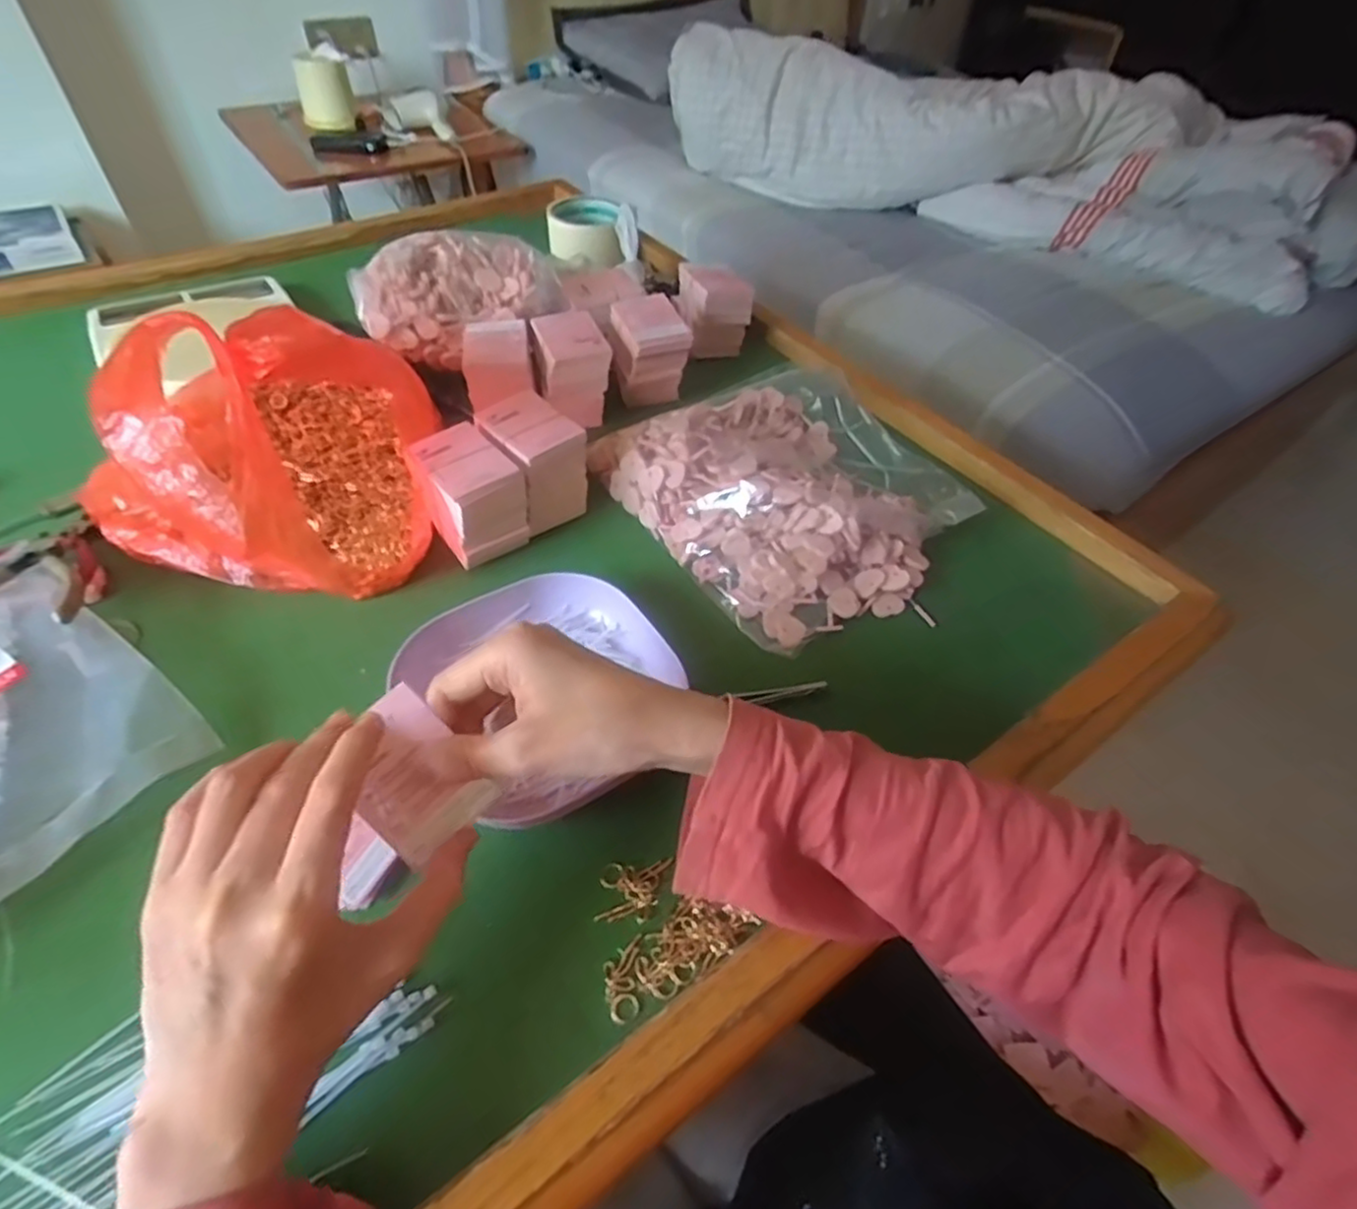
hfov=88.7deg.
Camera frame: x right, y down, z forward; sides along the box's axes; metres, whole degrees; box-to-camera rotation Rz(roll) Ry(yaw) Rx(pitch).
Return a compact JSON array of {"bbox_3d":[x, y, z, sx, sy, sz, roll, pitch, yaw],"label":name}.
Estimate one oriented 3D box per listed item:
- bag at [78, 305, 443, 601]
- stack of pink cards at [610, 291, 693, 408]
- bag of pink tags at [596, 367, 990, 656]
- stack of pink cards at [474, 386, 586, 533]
[{"bbox_3d":[-0.269,-0.126,0.443,0.211,0.162,0.176,12,49,5],"label":"bag"},{"bbox_3d":[-0.027,-0.218,0.596,0.056,0.070,0.066,-9,51,-12],"label":"stack of pink cards"},{"bbox_3d":[0.085,-0.089,0.508,0.216,0.044,0.230,-26,56,-24],"label":"bag of pink tags"},{"bbox_3d":[-0.103,-0.102,0.496,0.054,0.064,0.070,-32,59,-28],"label":"stack of pink cards"}]

